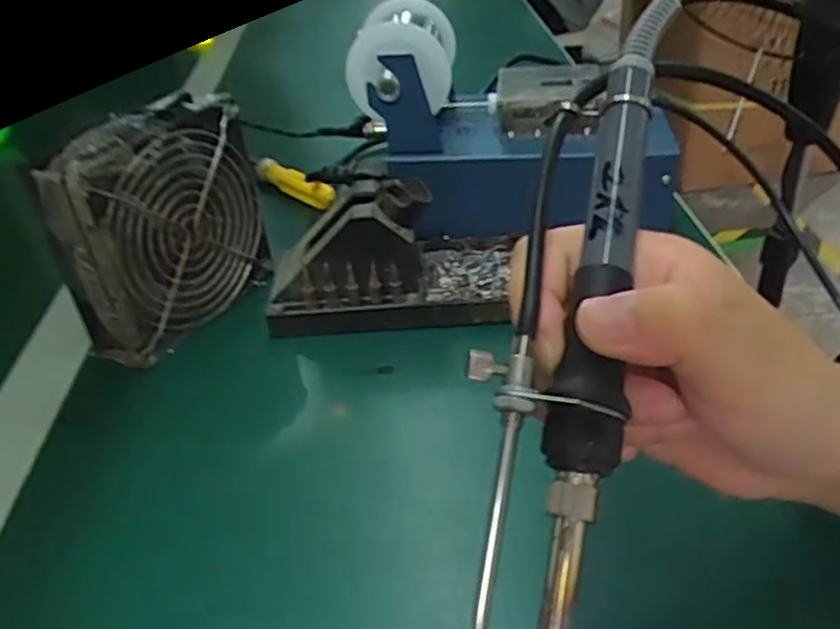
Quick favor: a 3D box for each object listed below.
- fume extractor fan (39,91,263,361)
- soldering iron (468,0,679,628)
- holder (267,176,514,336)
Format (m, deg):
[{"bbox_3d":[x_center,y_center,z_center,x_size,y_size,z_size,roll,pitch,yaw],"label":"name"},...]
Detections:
[{"bbox_3d":[-0.148,-0.051,0.427,0.047,0.129,0.130,13,41,25],"label":"fume extractor fan"},{"bbox_3d":[0.039,-0.003,0.192,0.033,0.019,0.195,7,69,18],"label":"soldering iron"},{"bbox_3d":[-0.015,-0.039,0.437,0.155,0.074,0.073,-6,36,1],"label":"holder"}]

